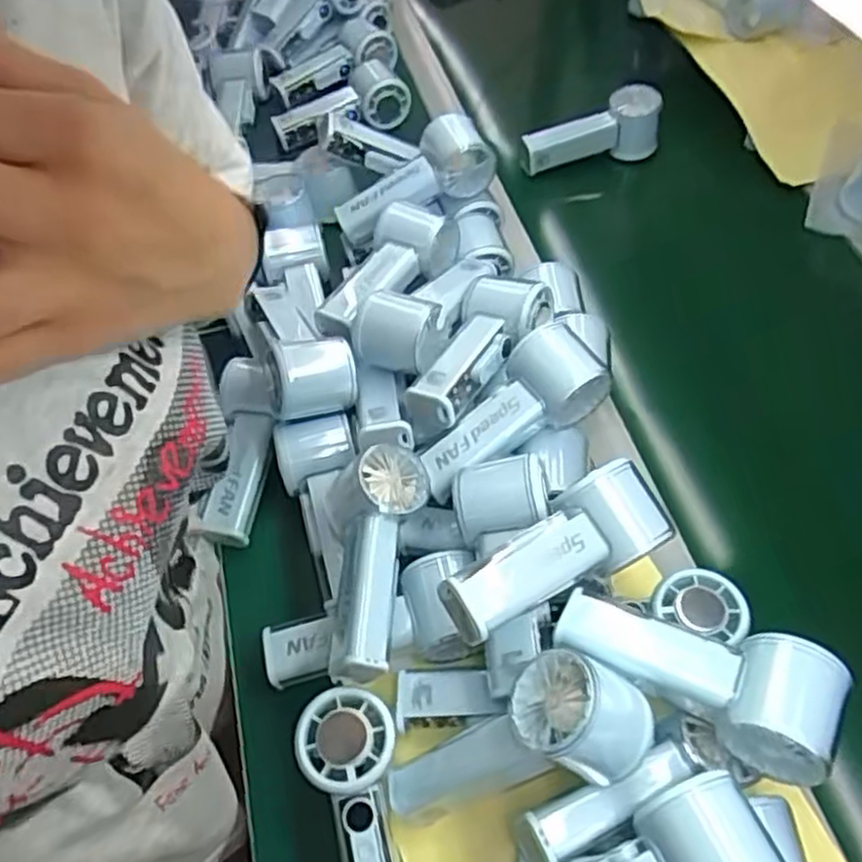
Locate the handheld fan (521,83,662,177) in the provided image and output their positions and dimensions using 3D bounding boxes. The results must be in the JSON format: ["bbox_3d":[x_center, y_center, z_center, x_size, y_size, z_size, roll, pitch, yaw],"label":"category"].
[{"bbox_3d":[0.173,-0.325,0.810,0.152,0.076,0.038,-11,55,-7],"label":"handheld fan"}]

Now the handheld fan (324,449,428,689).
[{"bbox_3d":[-0.036,0.083,0.501,0.070,0.061,0.148,-5,54,-2],"label":"handheld fan"}]

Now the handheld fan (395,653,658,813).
[{"bbox_3d":[0.049,0.180,0.435,0.061,0.152,0.062,23,42,-39],"label":"handheld fan"}]

